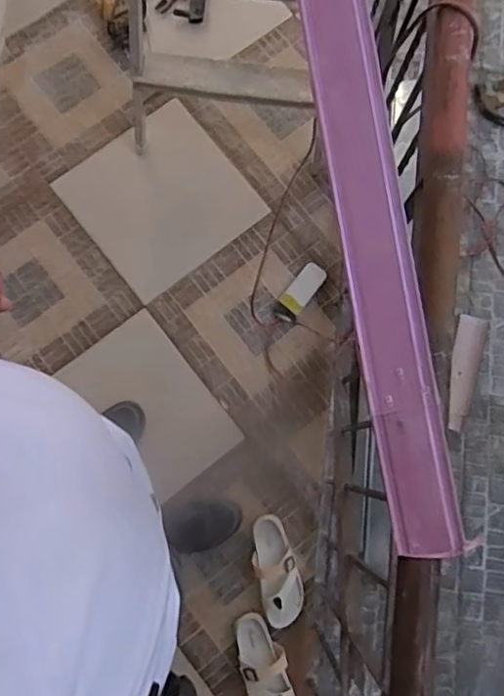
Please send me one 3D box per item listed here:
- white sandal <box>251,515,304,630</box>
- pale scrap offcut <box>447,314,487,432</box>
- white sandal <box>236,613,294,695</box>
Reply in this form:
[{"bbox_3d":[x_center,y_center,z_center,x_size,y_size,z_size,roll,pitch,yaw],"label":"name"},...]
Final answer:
[{"bbox_3d":[0.054,0.492,1.307,0.096,0.054,0.225,-15,81,-4],"label":"white sandal"},{"bbox_3d":[0.523,0.061,1.449,0.074,0.018,0.287,18,74,-5],"label":"pale scrap offcut"},{"bbox_3d":[0.028,0.691,1.266,0.100,0.056,0.217,-19,80,-5],"label":"white sandal"}]

